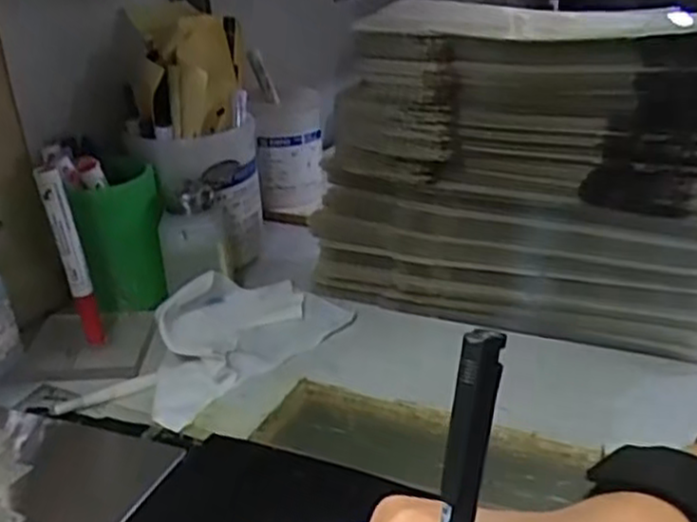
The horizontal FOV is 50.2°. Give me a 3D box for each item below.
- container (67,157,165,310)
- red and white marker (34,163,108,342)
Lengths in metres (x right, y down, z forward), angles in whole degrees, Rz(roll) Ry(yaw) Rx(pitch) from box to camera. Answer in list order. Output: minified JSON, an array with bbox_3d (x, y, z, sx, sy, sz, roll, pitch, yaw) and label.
[{"bbox_3d":[-0.195,-0.024,0.636,0.076,0.107,0.078,-9,25,-13],"label":"container"},{"bbox_3d":[-0.206,0.001,0.554,0.023,0.139,0.024,-13,27,-22],"label":"red and white marker"}]

